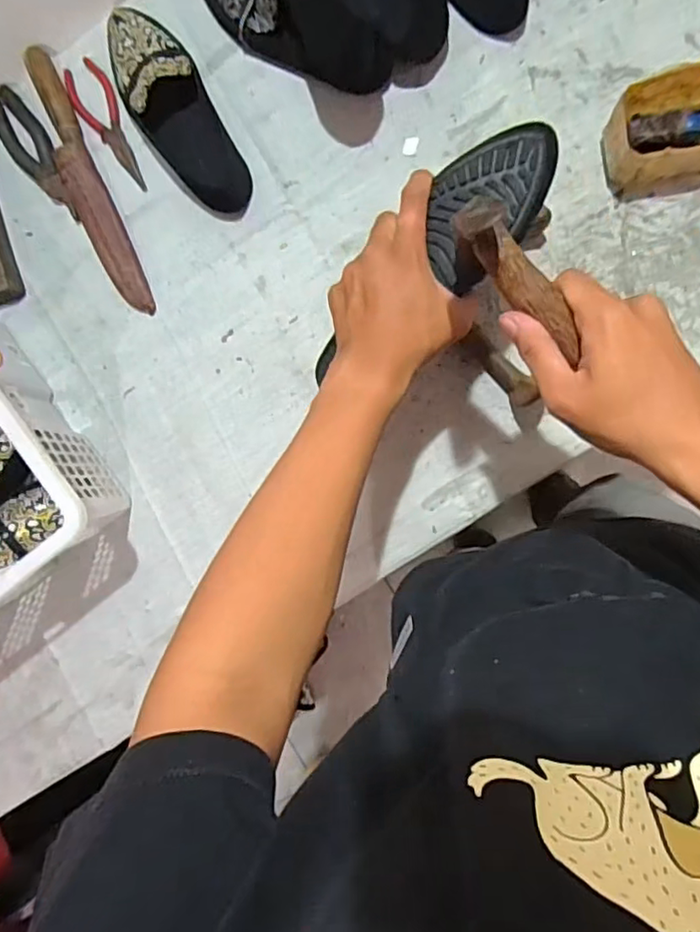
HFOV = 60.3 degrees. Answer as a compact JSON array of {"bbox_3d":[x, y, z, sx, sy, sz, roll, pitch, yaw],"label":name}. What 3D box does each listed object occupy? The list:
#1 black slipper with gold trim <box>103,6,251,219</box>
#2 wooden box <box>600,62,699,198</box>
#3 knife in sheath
[{"bbox_3d":[-0.183,-0.368,0.631,0.083,0.052,0.233,-30,100,7],"label":"black slipper with gold trim"},{"bbox_3d":[0.311,-0.316,0.564,0.128,0.066,0.080,-9,90,7],"label":"wooden box"},{"bbox_3d":[-0.286,-0.301,0.650,0.043,0.043,0.284,-22,88,7],"label":"knife in sheath"}]

